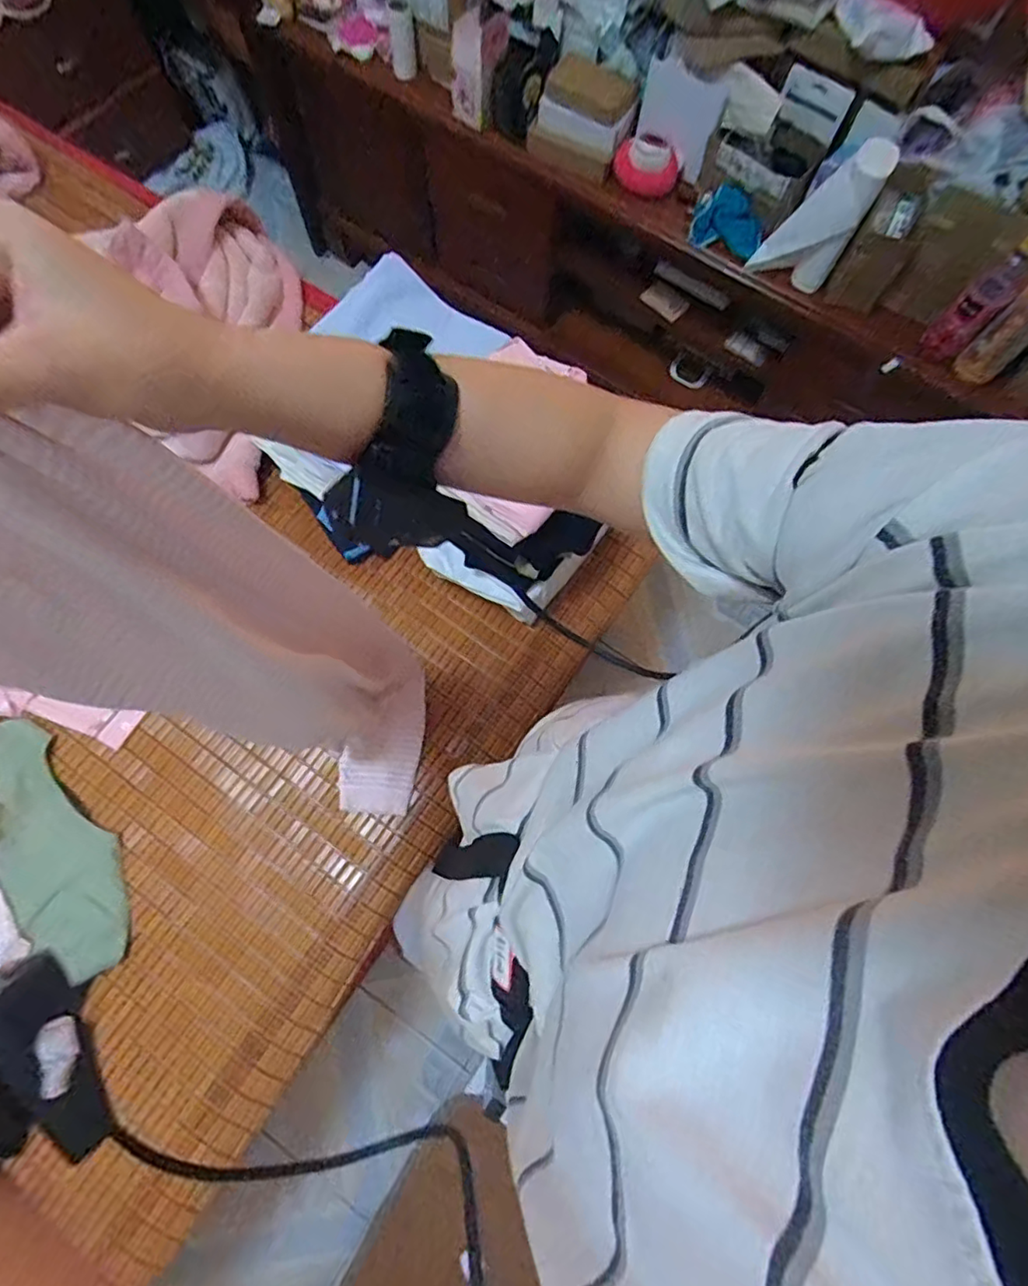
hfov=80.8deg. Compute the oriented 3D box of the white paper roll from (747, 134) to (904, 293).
[{"bbox_3d":[0.477,-0.674,0.949,0.128,0.194,0.065,23,74,5],"label":"white paper roll"}]

